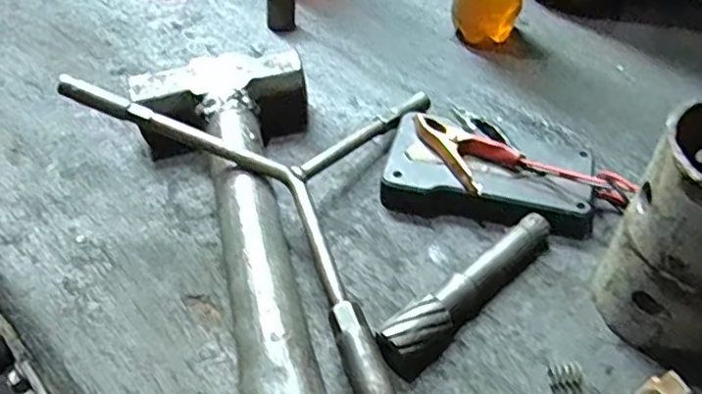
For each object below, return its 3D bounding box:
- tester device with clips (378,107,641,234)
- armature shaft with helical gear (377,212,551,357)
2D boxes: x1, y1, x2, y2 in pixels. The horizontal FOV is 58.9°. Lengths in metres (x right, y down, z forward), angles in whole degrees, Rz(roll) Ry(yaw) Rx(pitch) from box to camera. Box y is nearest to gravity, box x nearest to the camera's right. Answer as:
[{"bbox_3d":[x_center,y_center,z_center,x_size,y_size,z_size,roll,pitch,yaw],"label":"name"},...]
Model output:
[{"bbox_3d":[0.089,-0.014,0.365,0.133,0.033,0.070,7,46,7],"label":"tester device with clips"},{"bbox_3d":[0.063,0.045,0.317,0.117,0.020,0.019,-32,53,-27],"label":"armature shaft with helical gear"}]

